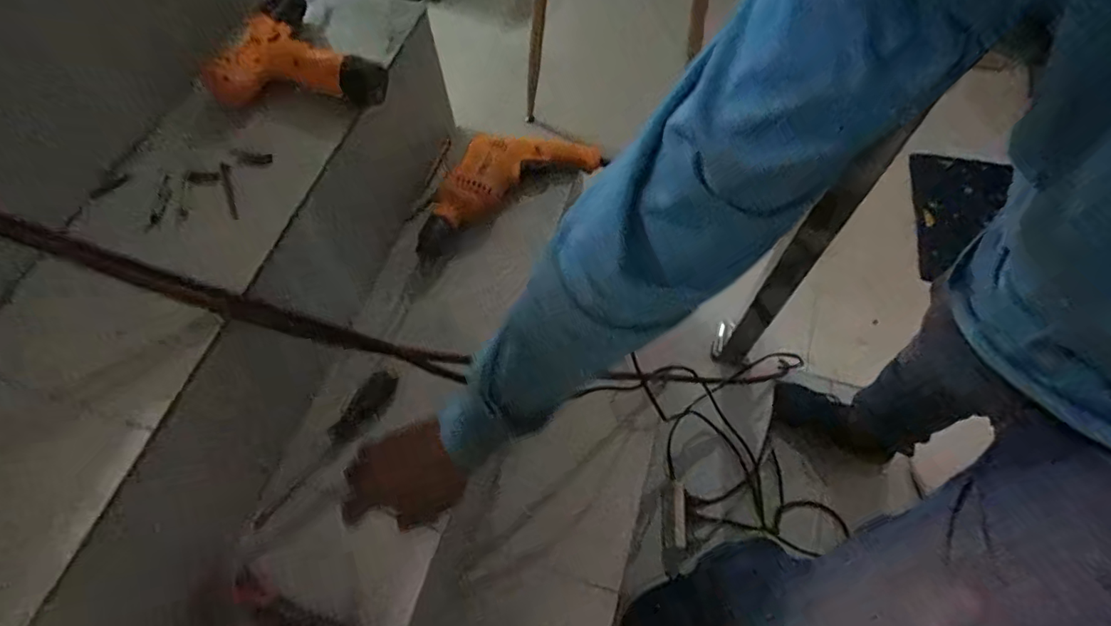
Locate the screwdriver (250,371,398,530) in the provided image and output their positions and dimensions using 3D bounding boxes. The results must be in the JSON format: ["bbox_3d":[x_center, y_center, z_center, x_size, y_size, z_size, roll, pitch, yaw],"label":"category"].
[{"bbox_3d":[-0.288,0.167,0.669,0.029,0.036,0.228,33,67,20],"label":"screwdriver"}]

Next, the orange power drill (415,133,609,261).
[{"bbox_3d":[-0.079,-0.222,0.835,0.275,0.059,0.132,-33,95,-17],"label":"orange power drill"}]

